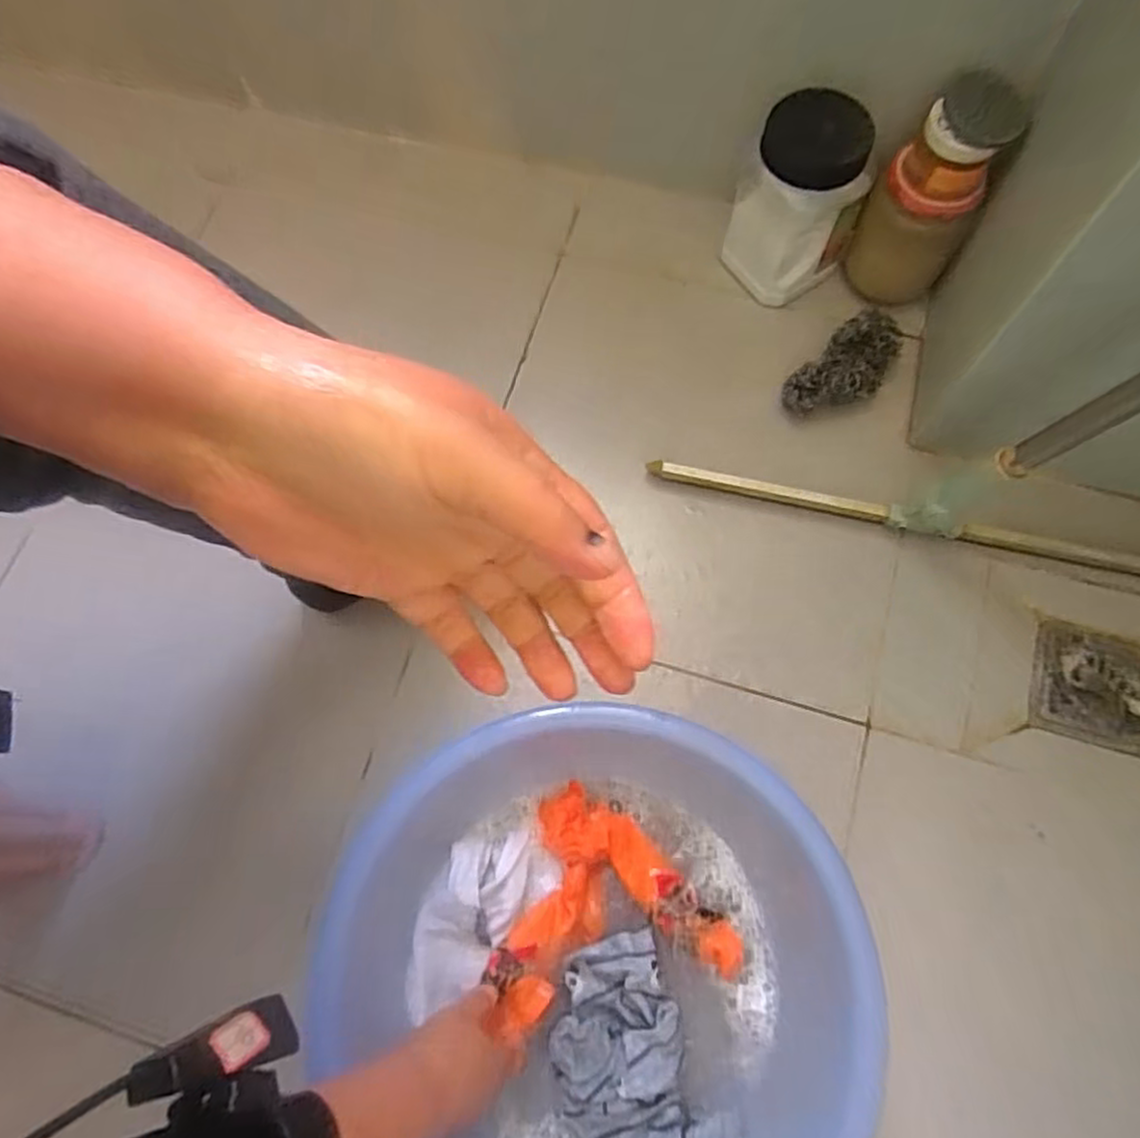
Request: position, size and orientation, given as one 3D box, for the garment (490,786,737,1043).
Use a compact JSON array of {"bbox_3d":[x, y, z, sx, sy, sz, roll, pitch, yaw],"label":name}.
[{"bbox_3d":[0.019,0.278,0.558,0.180,0.026,0.152,42,79,12],"label":"garment"}]

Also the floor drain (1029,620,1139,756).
[{"bbox_3d":[0.465,0.105,0.640,0.118,0.006,0.099,14,72,7],"label":"floor drain"}]

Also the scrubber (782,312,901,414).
[{"bbox_3d":[0.265,-0.191,0.709,0.126,0.045,0.065,-43,75,-12],"label":"scrubber"}]

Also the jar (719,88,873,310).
[{"bbox_3d":[0.217,-0.346,0.711,0.102,0.175,0.099,-1,71,2],"label":"jar"}]

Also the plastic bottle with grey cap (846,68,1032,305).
[{"bbox_3d":[0.321,-0.333,0.665,0.092,0.177,0.078,24,74,10],"label":"plastic bottle with grey cap"}]

